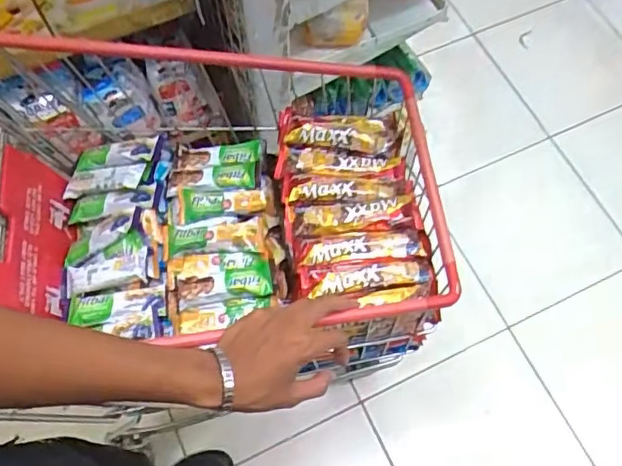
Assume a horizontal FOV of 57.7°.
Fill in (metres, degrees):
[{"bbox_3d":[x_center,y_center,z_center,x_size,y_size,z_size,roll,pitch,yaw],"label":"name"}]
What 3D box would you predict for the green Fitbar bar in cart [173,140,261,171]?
[{"bbox_3d":[-0.137,-0.109,0.817,0.125,0.023,0.044,-2,67,-1],"label":"green Fitbar bar in cart"}]

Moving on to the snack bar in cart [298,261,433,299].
[{"bbox_3d":[0.065,0.052,0.667,0.157,0.015,0.038,-3,67,-1],"label":"snack bar in cart"}]

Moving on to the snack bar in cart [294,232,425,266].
[{"bbox_3d":[0.063,0.018,0.689,0.160,0.014,0.039,-3,67,-1],"label":"snack bar in cart"}]

